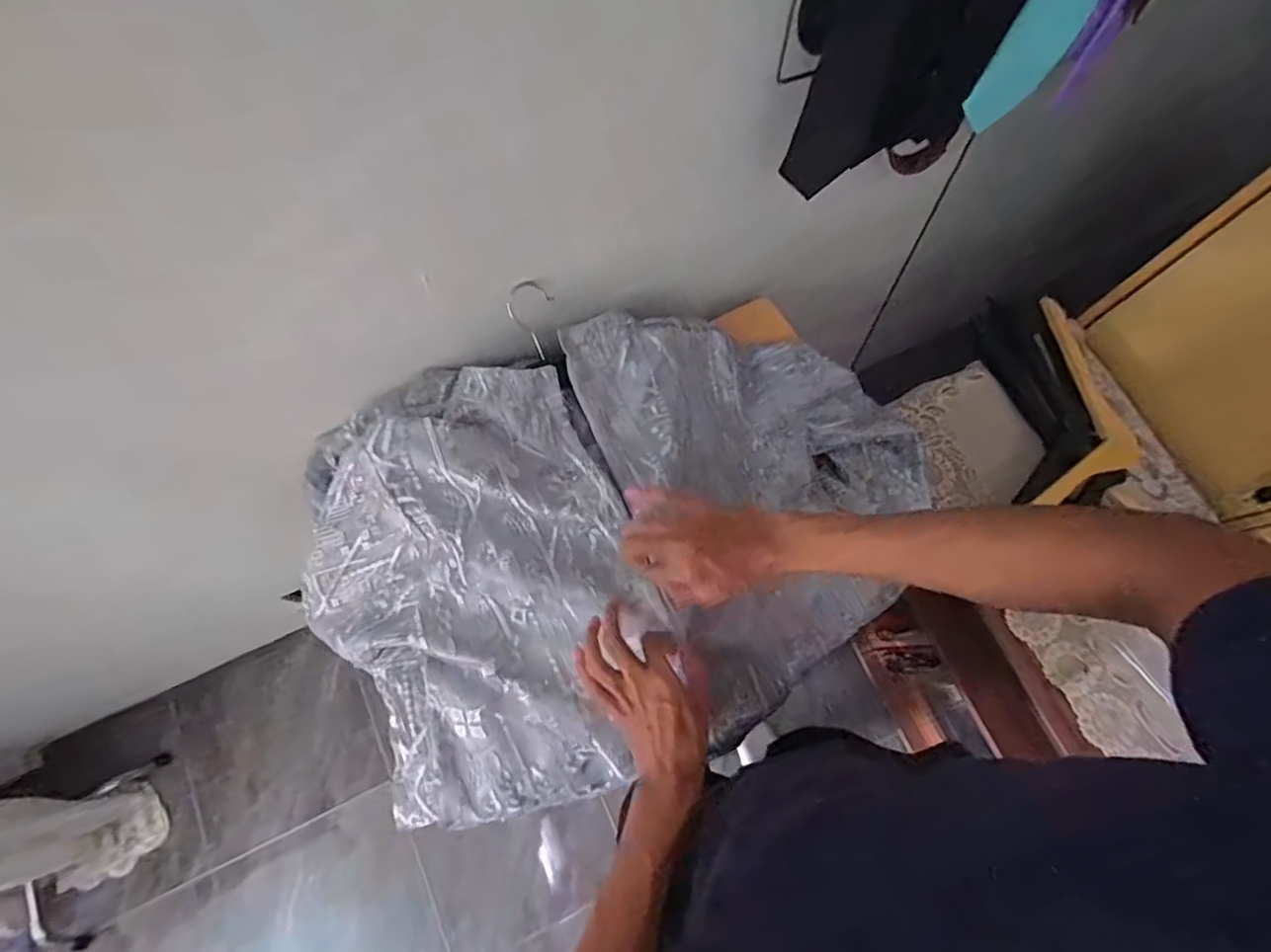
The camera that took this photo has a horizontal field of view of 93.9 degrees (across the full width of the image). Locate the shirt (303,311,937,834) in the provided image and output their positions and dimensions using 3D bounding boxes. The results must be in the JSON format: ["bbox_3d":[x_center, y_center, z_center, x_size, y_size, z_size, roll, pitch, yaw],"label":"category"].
[{"bbox_3d":[-0.003,0.058,0.648,0.686,0.135,0.456,-16,73,-8],"label":"shirt"}]

